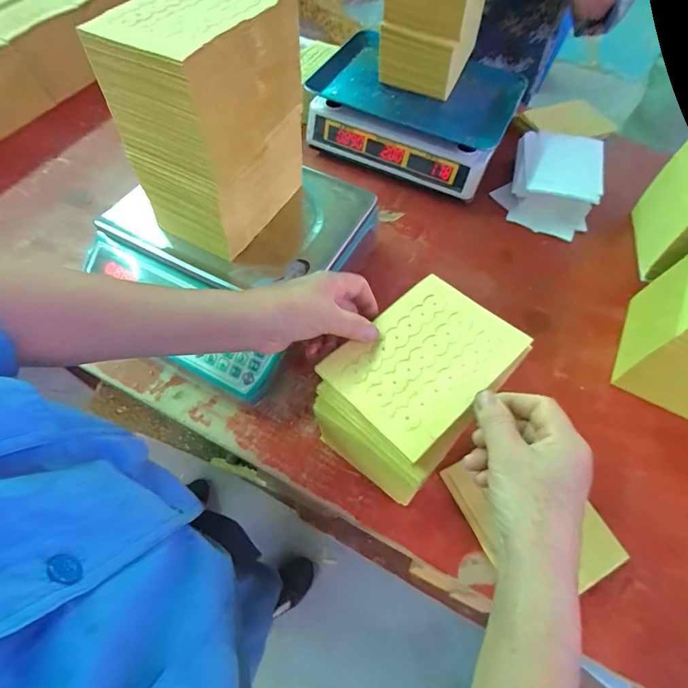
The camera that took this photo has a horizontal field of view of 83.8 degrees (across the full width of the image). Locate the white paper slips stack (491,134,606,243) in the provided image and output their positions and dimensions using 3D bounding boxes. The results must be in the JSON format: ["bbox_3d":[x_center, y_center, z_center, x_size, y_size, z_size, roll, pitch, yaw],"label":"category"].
[{"bbox_3d":[0.359,-0.289,0.675,0.156,0.068,0.198,19,61,9],"label":"white paper slips stack"}]

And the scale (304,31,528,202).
[{"bbox_3d":[0.128,-0.417,0.707,0.329,0.119,0.258,25,64,11],"label":"scale"}]

